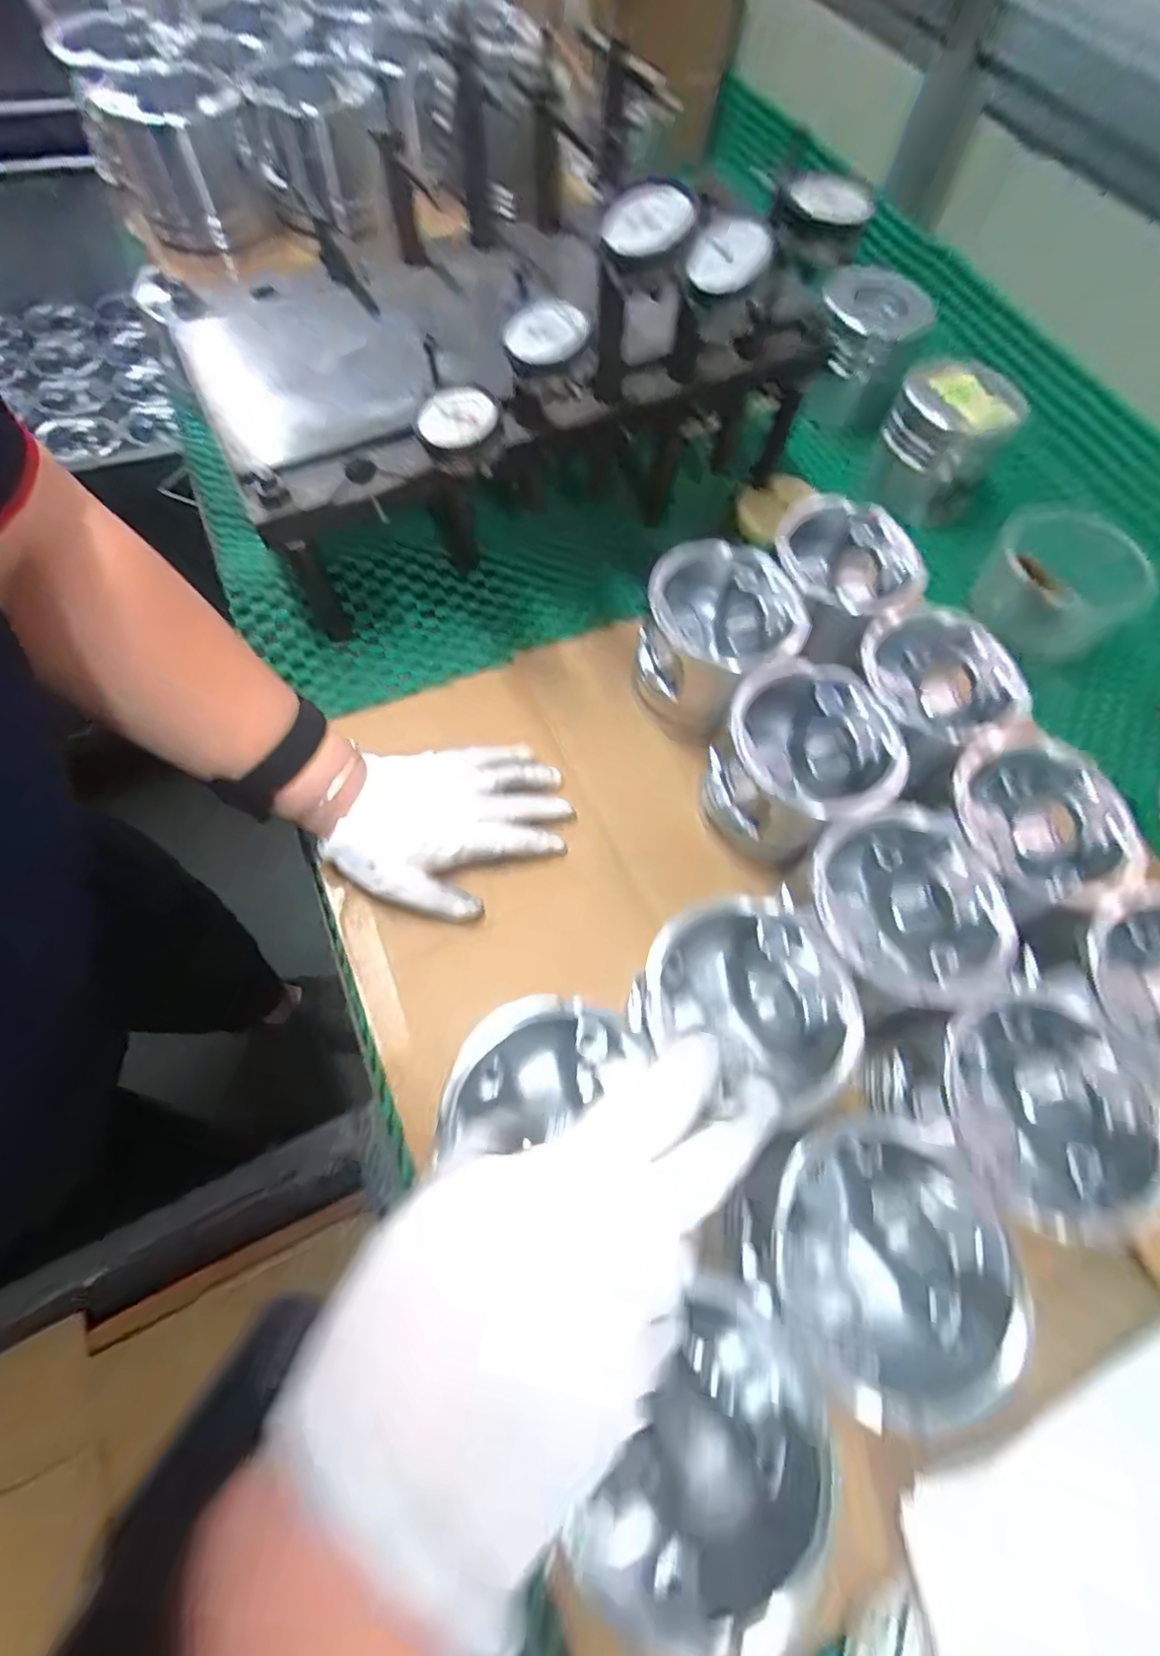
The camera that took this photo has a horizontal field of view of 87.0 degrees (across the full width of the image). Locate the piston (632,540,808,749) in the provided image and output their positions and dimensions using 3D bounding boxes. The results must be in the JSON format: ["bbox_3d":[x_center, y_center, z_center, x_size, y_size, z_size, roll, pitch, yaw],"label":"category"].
[{"bbox_3d":[0.101,-0.142,0.477,0.109,0.108,0.117,2,67,-4],"label":"piston"}]

